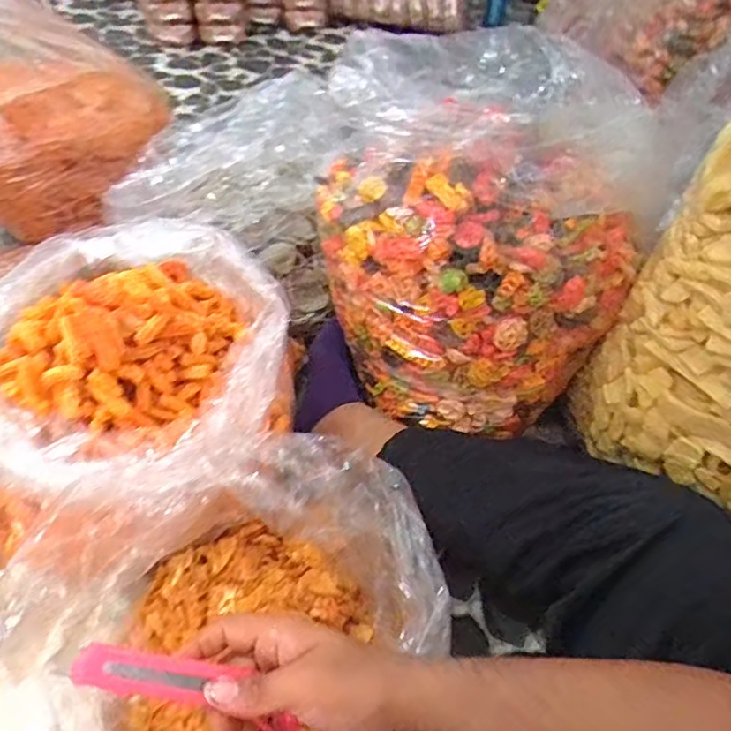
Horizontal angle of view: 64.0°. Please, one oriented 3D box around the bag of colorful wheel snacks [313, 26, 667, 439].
[{"bbox_3d":[0.152,-0.168,0.744,0.358,0.397,0.329,33,53,21],"label":"bag of colorful wheel snacks"}]

